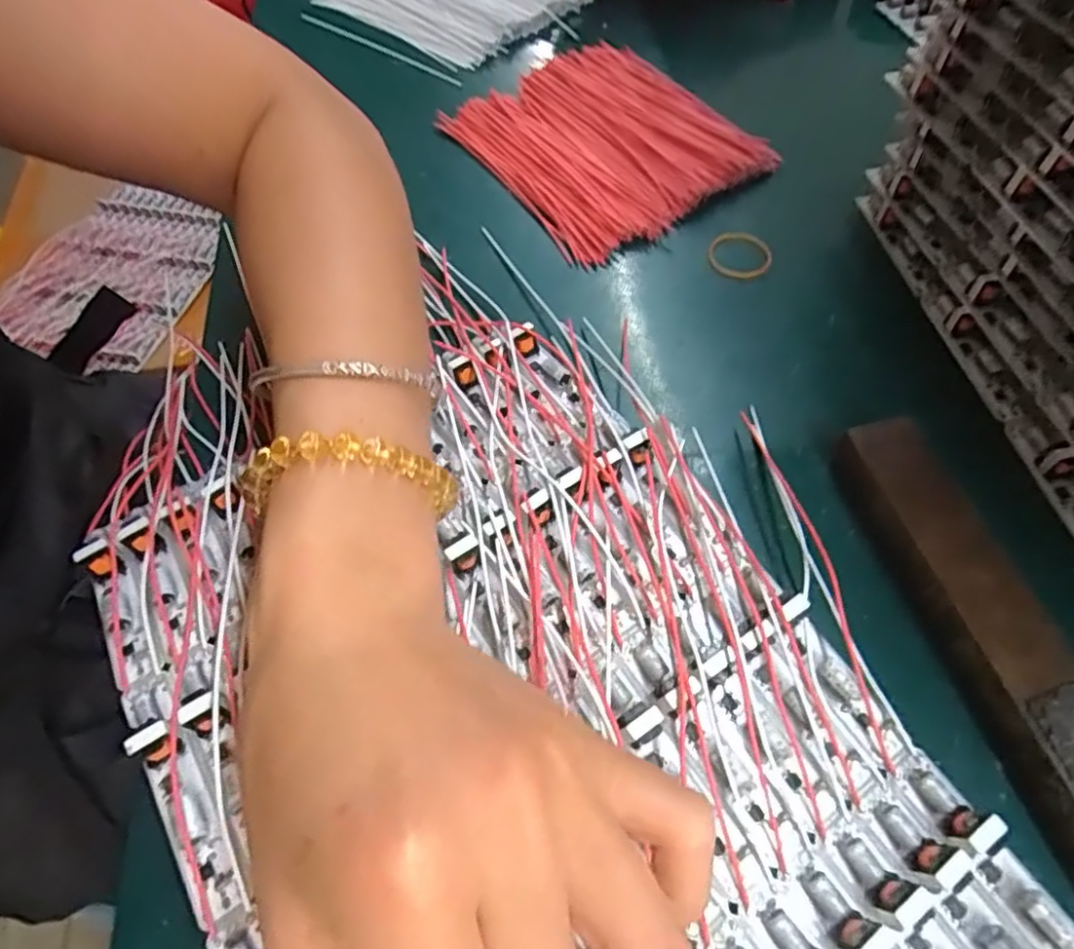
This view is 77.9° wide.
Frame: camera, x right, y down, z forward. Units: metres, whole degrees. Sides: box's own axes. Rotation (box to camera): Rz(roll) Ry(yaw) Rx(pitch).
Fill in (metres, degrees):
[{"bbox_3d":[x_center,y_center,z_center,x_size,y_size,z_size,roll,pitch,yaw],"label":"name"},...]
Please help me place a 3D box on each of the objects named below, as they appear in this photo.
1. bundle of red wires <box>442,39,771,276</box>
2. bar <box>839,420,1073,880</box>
[{"bbox_3d":[0.036,-0.194,0.382,0.132,0.016,0.159,-32,65,-16],"label":"bundle of red wires"},{"bbox_3d":[0.153,0.059,0.209,0.029,0.018,0.184,-14,60,-6],"label":"bar"}]

